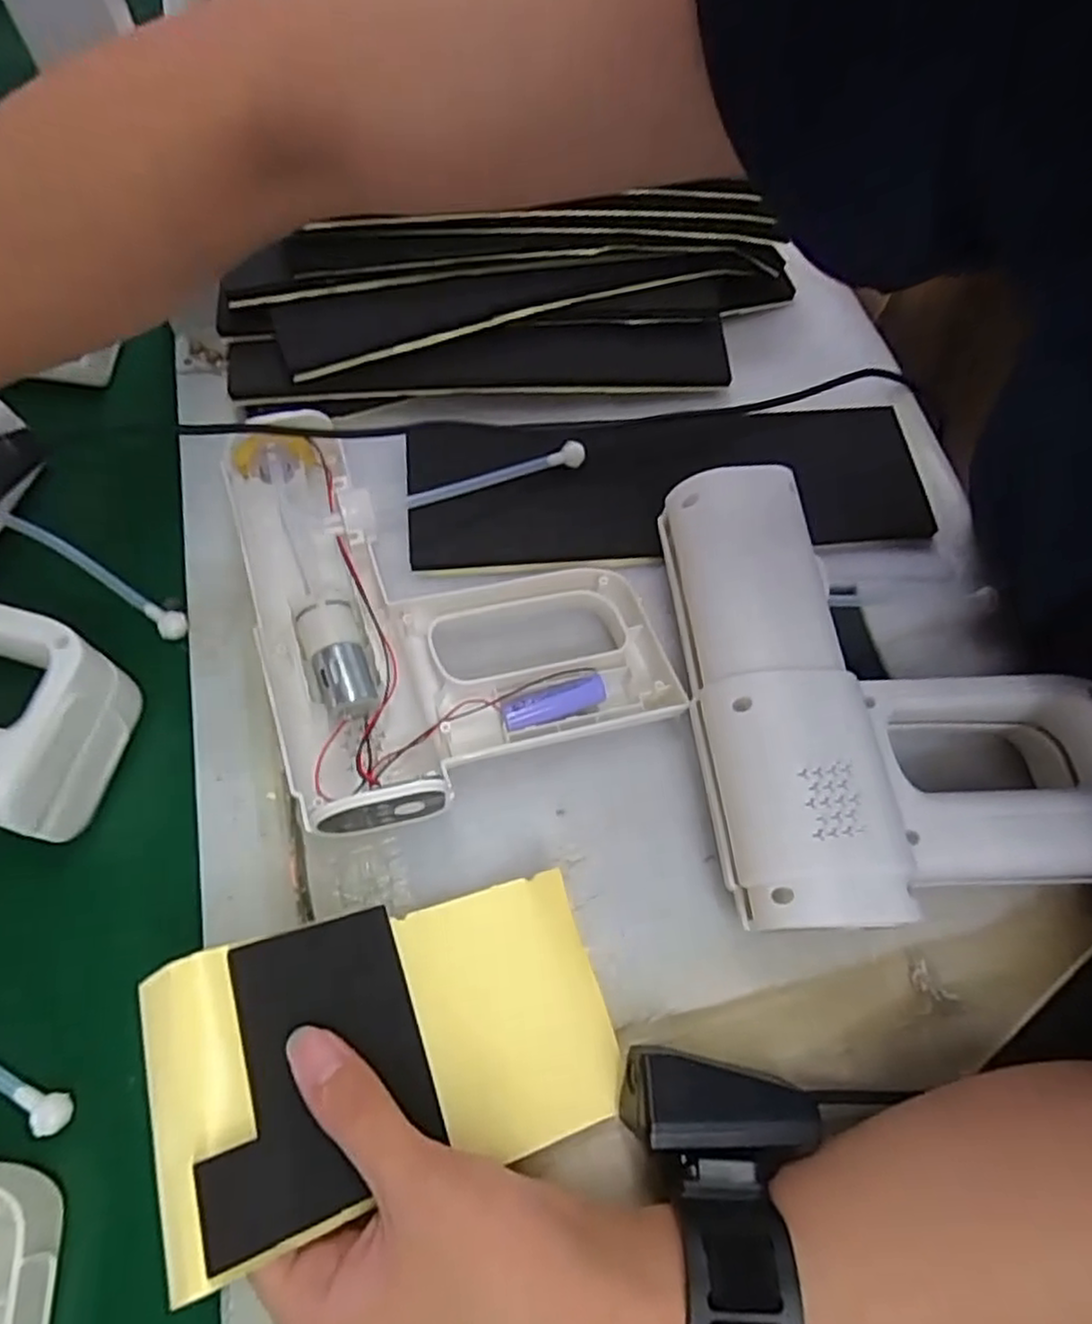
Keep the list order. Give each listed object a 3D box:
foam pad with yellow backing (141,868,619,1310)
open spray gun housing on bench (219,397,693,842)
[{"bbox_3d":[-0.054,0.143,0.273,0.167,0.011,0.097,-3,56,-28],"label":"foam pad with yellow backing"},{"bbox_3d":[-0.051,-0.037,0.366,0.188,0.051,0.210,-16,67,-10],"label":"open spray gun housing on bench"}]

